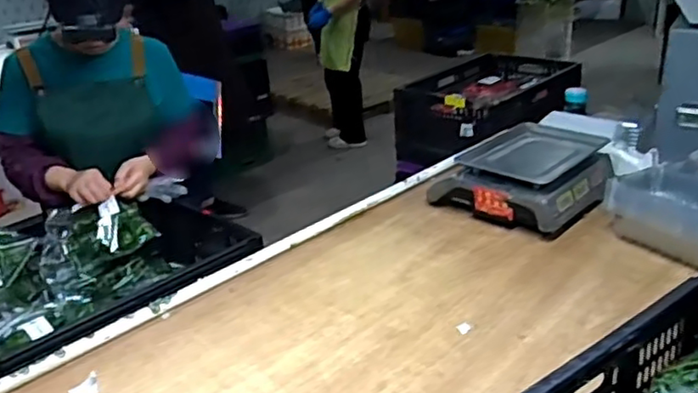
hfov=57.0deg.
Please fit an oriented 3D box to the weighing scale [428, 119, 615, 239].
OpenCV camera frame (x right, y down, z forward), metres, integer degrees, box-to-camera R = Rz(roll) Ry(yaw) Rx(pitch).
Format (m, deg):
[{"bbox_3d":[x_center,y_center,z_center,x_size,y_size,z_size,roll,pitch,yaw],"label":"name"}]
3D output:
[{"bbox_3d":[0.435,-0.062,1.535,0.346,0.109,0.371,18,31,39],"label":"weighing scale"}]

